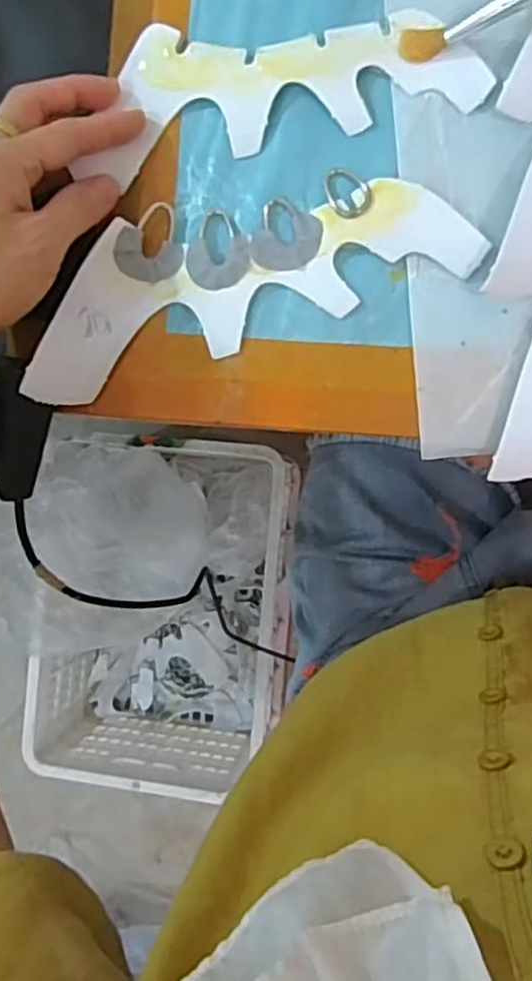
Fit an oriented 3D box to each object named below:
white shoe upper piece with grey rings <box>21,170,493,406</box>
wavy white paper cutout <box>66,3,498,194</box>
[{"bbox_3d":[-0.014,-0.112,0.344,0.219,0.028,0.076,-17,89,9],"label":"white shoe upper piece with grey rings"},{"bbox_3d":[0.010,-0.203,0.351,0.190,0.006,0.069,-2,91,9],"label":"wavy white paper cutout"}]

